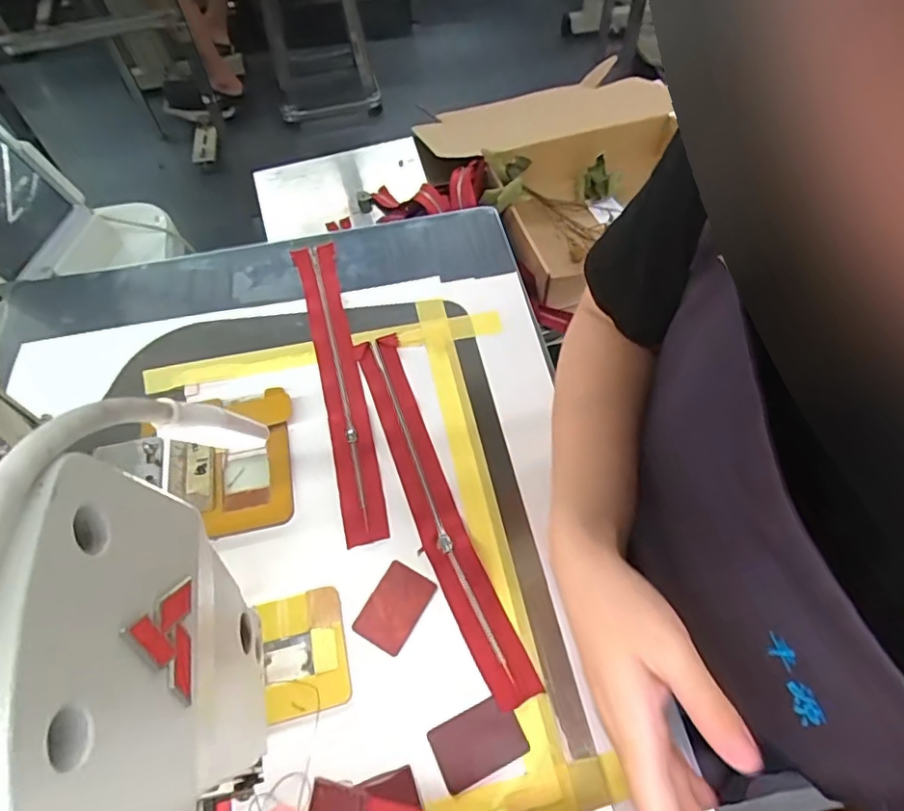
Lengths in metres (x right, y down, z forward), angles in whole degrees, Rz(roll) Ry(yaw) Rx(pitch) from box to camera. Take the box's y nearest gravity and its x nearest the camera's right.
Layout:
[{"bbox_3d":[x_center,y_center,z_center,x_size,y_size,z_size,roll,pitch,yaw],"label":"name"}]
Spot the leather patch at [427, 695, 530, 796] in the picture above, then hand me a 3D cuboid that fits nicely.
[{"bbox_3d":[0.015,0.197,0.338,0.051,0.005,0.035,-23,61,-11],"label":"leather patch"}]

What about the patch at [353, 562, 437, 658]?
[{"bbox_3d":[-0.037,0.130,0.375,0.035,0.004,0.051,27,64,17],"label":"patch"}]

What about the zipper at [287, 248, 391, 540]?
[{"bbox_3d":[-0.095,-0.029,0.475,0.034,0.008,0.296,-15,59,-3],"label":"zipper"}]

